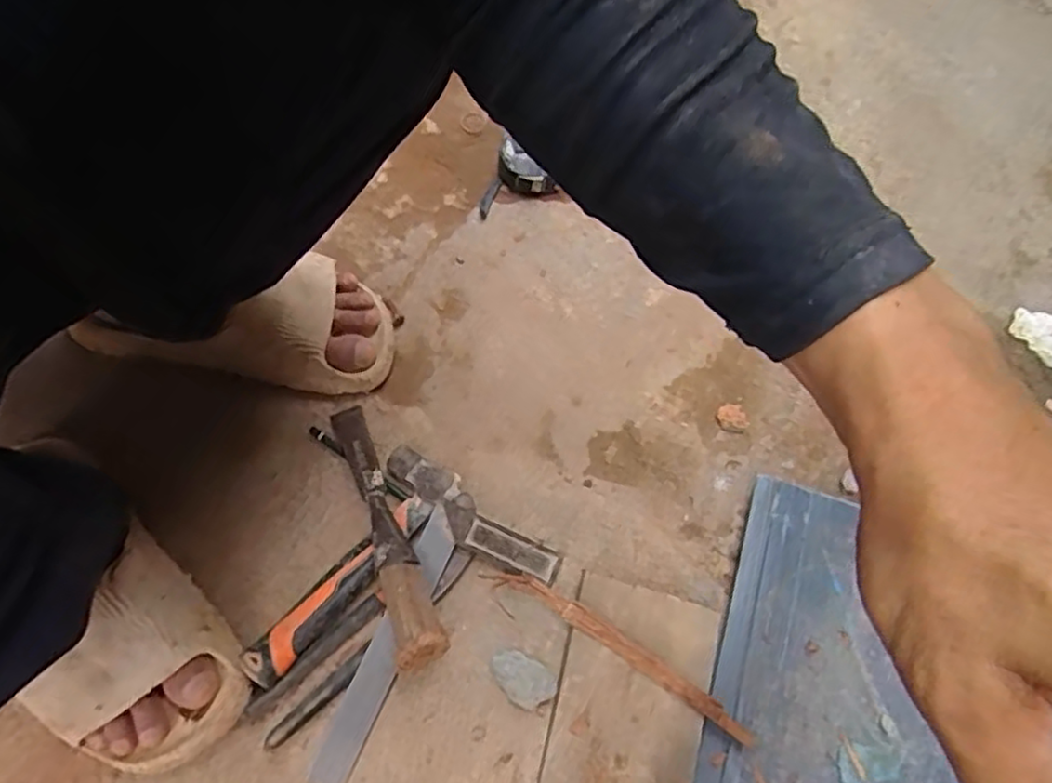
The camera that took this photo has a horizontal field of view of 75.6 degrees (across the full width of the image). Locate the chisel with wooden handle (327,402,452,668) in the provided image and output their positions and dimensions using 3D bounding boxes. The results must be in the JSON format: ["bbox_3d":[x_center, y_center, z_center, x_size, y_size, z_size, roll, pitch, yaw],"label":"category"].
[{"bbox_3d":[-0.114,0.100,0.532,0.031,0.029,0.244,-23,45,-10],"label":"chisel with wooden handle"}]

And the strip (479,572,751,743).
[{"bbox_3d":[0.069,0.191,0.509,0.220,0.015,0.022,29,71,10],"label":"strip"}]

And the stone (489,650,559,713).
[{"bbox_3d":[-0.002,0.213,0.505,0.048,0.023,0.033,41,74,14],"label":"stone"}]

